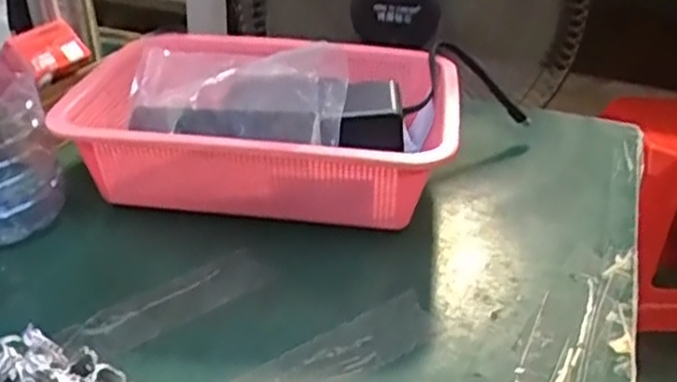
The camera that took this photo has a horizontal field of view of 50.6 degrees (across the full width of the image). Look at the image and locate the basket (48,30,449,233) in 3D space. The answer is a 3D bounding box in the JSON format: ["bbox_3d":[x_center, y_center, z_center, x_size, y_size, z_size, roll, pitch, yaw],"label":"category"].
[{"bbox_3d":[-0.055,-0.057,0.594,0.278,0.105,0.195,6,30,6],"label":"basket"}]

